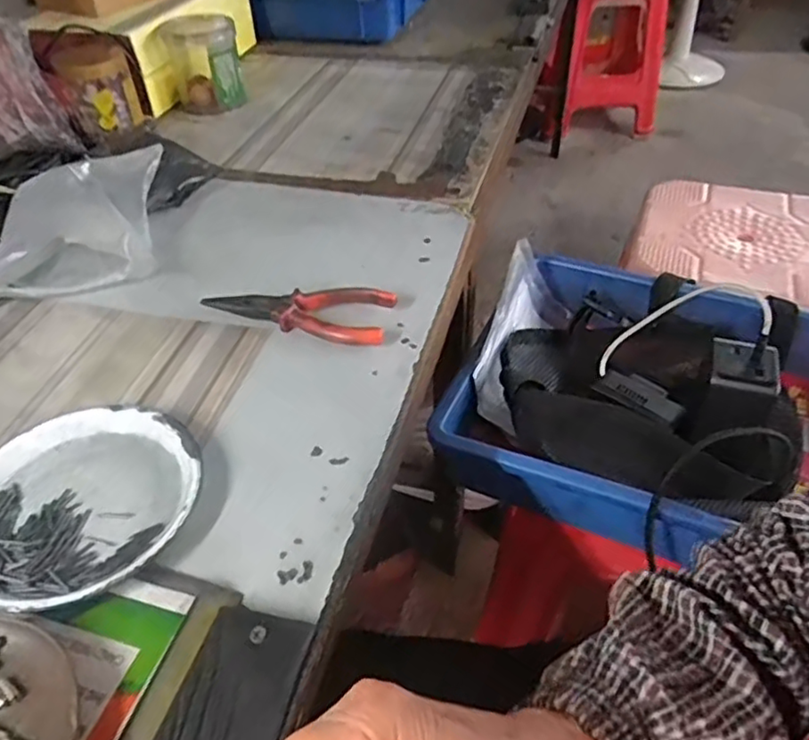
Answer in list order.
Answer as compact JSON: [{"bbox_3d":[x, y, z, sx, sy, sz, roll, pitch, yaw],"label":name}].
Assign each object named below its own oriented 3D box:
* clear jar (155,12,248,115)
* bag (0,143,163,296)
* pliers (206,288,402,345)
[{"bbox_3d":[-0.250,-0.378,0.795,0.090,0.098,0.079,-14,44,-13],"label":"clear jar"},{"bbox_3d":[-0.283,-0.129,0.560,0.126,0.049,0.162,-7,43,-6],"label":"bag"},{"bbox_3d":[-0.078,-0.047,0.486,0.141,0.019,0.053,11,44,14],"label":"pliers"}]

